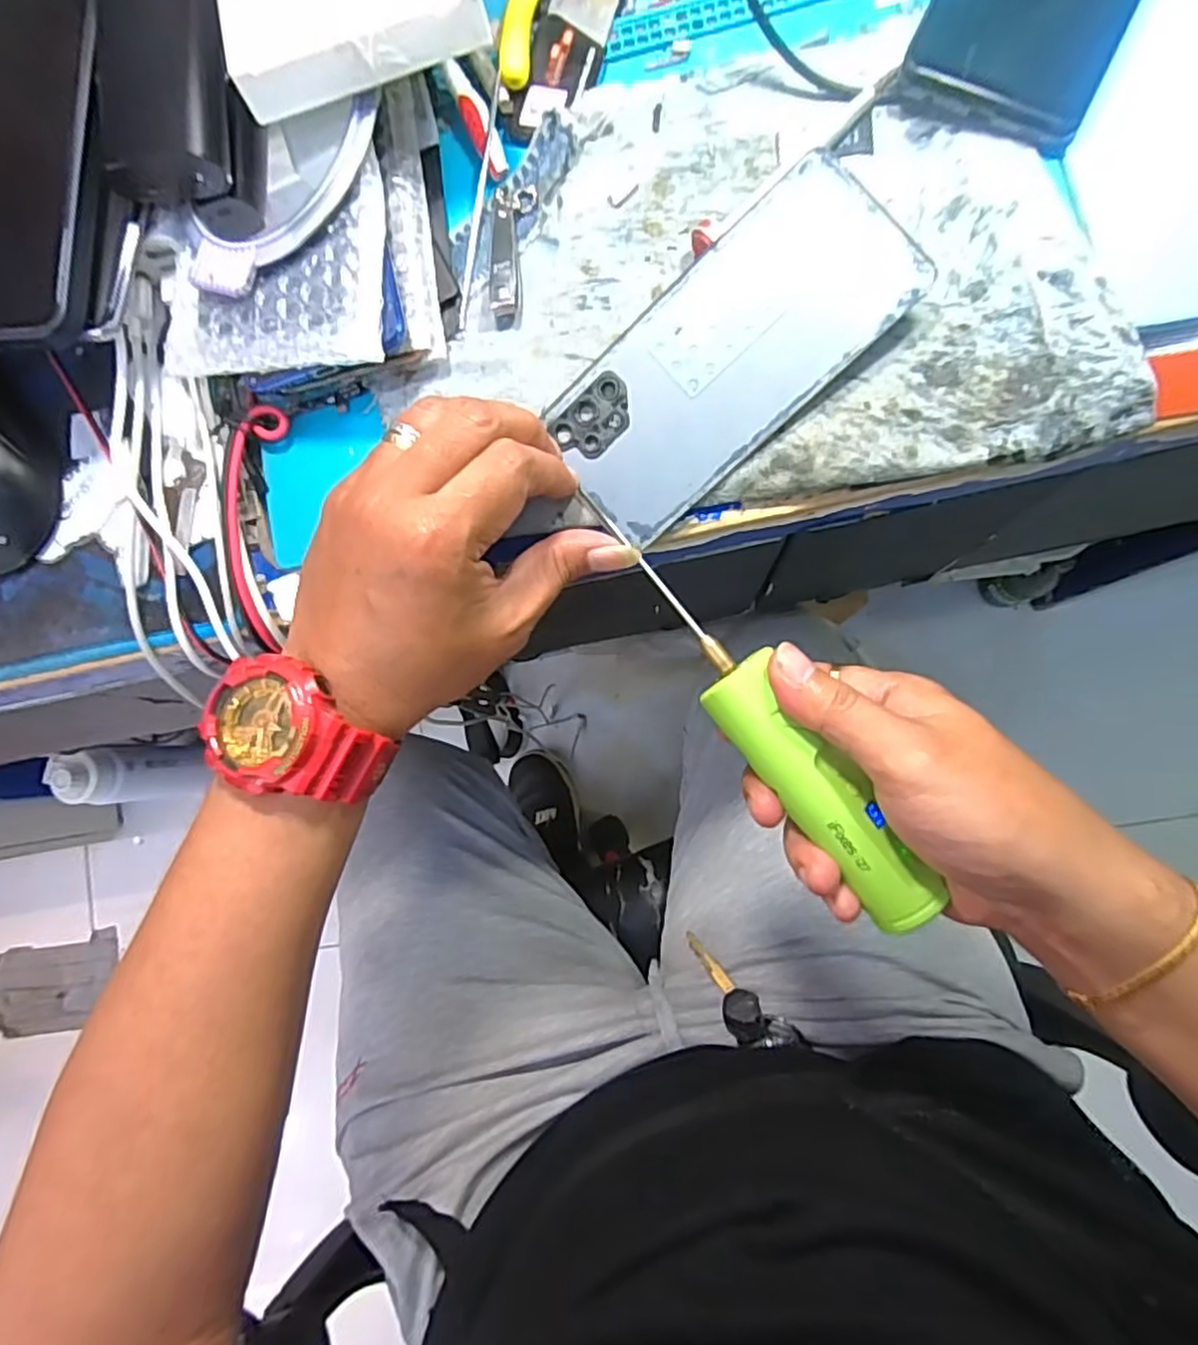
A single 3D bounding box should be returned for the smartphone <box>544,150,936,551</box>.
[{"bbox_3d":[0.051,-0.126,0.277,0.149,0.011,0.072,-42,81,12],"label":"smartphone"}]

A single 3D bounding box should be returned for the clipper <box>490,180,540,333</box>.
[{"bbox_3d":[-0.039,-0.181,0.298,0.018,0.013,0.061,5,85,7],"label":"clipper"}]

